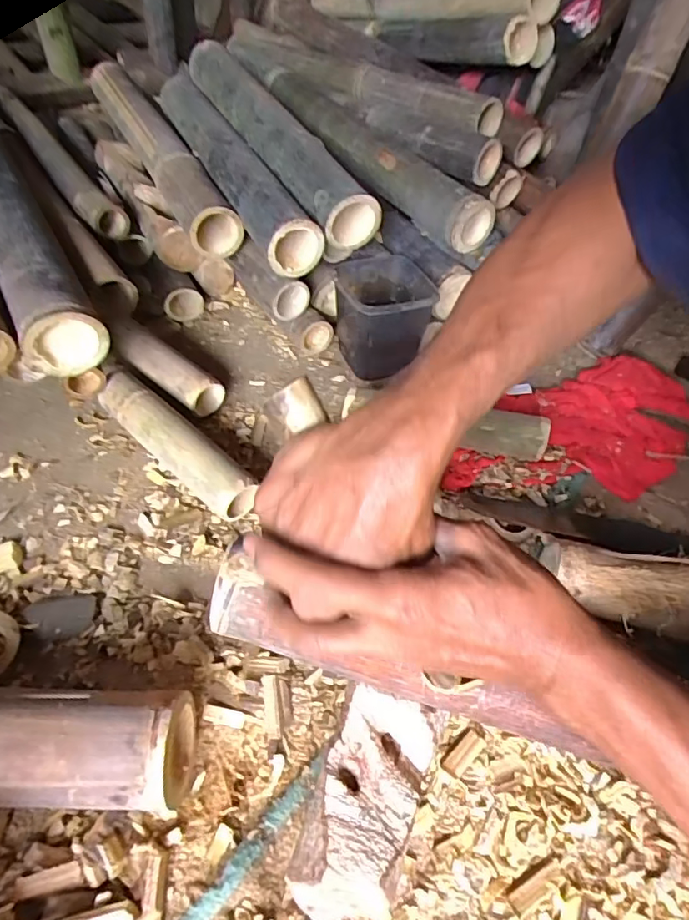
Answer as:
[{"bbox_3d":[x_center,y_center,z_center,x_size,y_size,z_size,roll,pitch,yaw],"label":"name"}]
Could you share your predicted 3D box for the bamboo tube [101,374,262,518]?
[{"bbox_3d":[-0.191,-0.018,0.610,0.236,0.056,0.054,36,56,24],"label":"bamboo tube"}]

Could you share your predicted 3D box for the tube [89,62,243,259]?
[{"bbox_3d":[-0.300,-0.498,0.859,0.071,0.080,0.576,-19,53,-21],"label":"tube"}]

